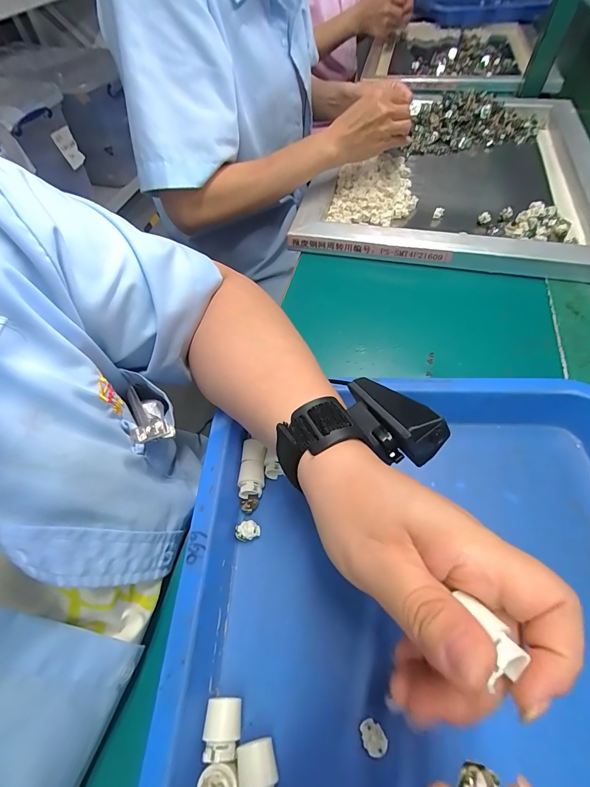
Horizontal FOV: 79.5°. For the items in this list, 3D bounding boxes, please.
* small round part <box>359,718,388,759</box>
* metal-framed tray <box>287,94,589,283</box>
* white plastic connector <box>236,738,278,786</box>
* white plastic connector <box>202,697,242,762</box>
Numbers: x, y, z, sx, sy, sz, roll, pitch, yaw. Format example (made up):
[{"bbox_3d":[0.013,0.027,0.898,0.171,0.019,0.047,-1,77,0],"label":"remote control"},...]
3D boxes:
[{"bbox_3d":[0.044,0.194,0.200,0.012,0.005,0.016,-26,59,-13],"label":"small round part"},{"bbox_3d":[0.259,-0.372,0.577,0.411,0.045,0.525,11,58,11],"label":"metal-framed tray"},{"bbox_3d":[-0.020,0.209,0.195,0.020,0.018,0.026,-14,57,-6],"label":"white plastic connector"},{"bbox_3d":[-0.042,0.197,0.209,0.020,0.020,0.027,-1,56,3],"label":"white plastic connector"}]

